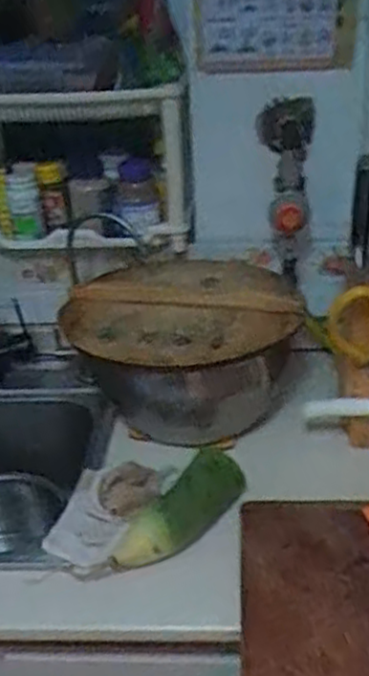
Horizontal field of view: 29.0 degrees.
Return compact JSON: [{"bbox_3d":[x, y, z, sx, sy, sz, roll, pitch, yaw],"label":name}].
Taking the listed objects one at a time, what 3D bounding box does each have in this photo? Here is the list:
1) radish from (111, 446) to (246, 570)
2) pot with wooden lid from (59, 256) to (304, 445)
[{"bbox_3d":[-0.005,0.178,0.755,0.059,0.046,0.168,22,37,38],"label":"radish"},{"bbox_3d":[-0.003,0.016,0.953,0.296,0.160,0.301,-2,28,2],"label":"pot with wooden lid"}]

